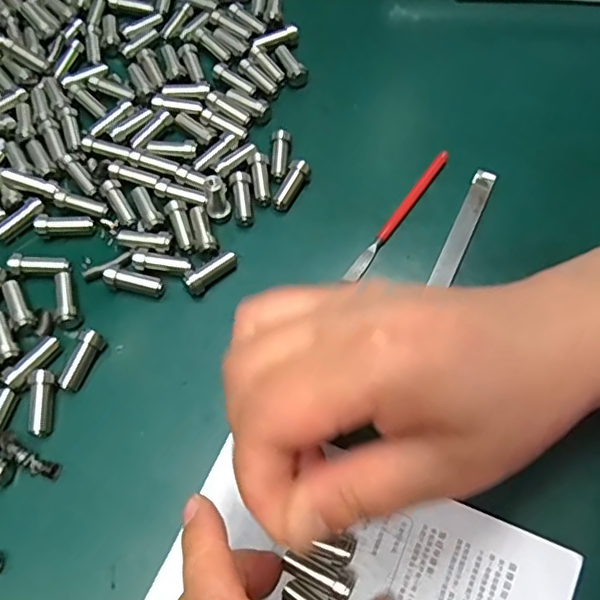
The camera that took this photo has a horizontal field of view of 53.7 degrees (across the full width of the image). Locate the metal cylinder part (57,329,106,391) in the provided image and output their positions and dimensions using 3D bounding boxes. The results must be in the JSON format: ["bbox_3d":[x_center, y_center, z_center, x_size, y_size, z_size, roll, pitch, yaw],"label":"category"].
[{"bbox_3d":[-0.095,0.027,0.258,0.009,0.010,0.026,22,66,11],"label":"metal cylinder part"}]

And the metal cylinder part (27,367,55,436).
[{"bbox_3d":[-0.108,0.043,0.249,0.008,0.008,0.027,-8,64,-3],"label":"metal cylinder part"}]

